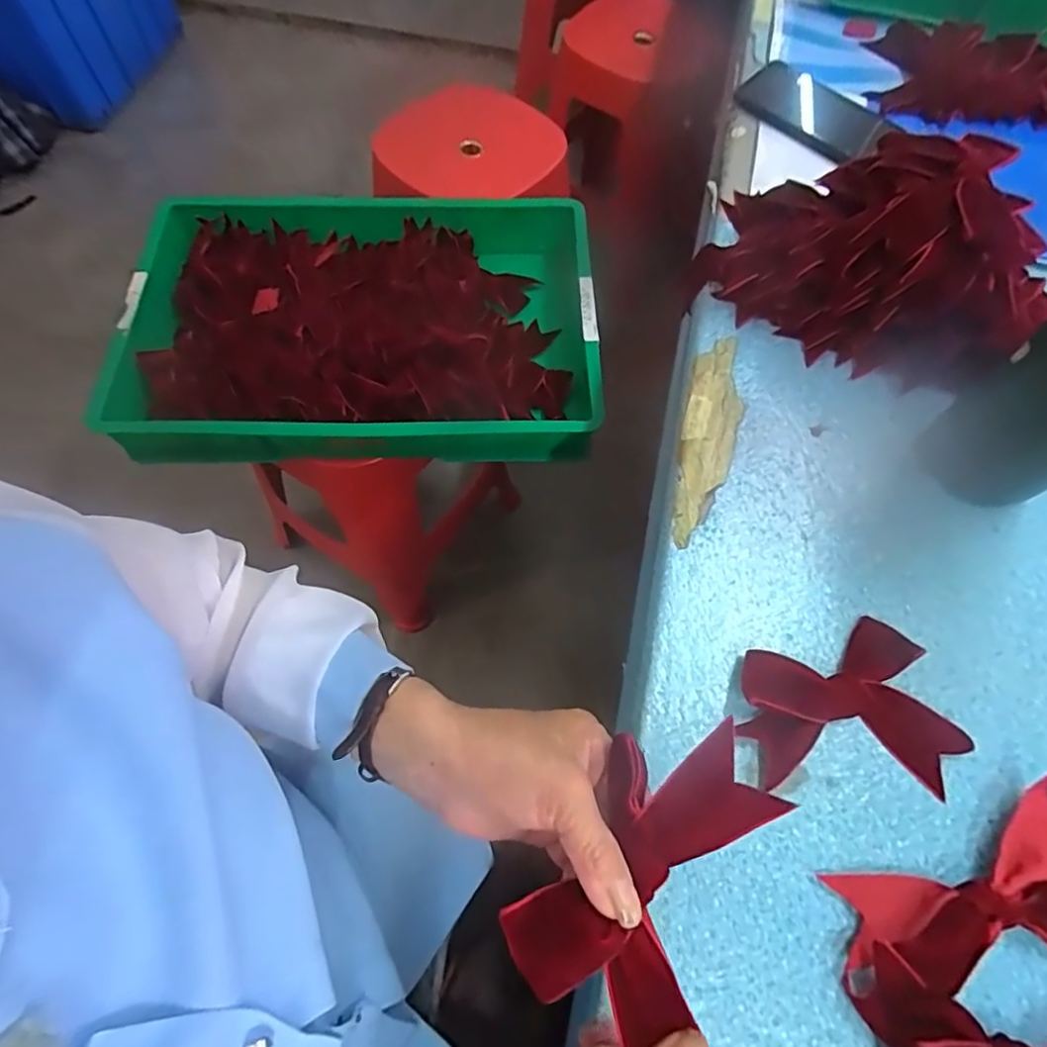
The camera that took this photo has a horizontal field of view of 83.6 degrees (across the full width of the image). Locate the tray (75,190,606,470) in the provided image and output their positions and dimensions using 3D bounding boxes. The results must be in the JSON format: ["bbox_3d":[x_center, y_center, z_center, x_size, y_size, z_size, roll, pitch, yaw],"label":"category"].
[{"bbox_3d":[-0.193,-0.256,0.745,0.549,0.092,0.380,0,65,-2],"label":"tray"}]

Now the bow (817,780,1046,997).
[{"bbox_3d":[0.246,0.203,0.311,0.157,0.020,0.074,-18,67,-10],"label":"bow"}]

